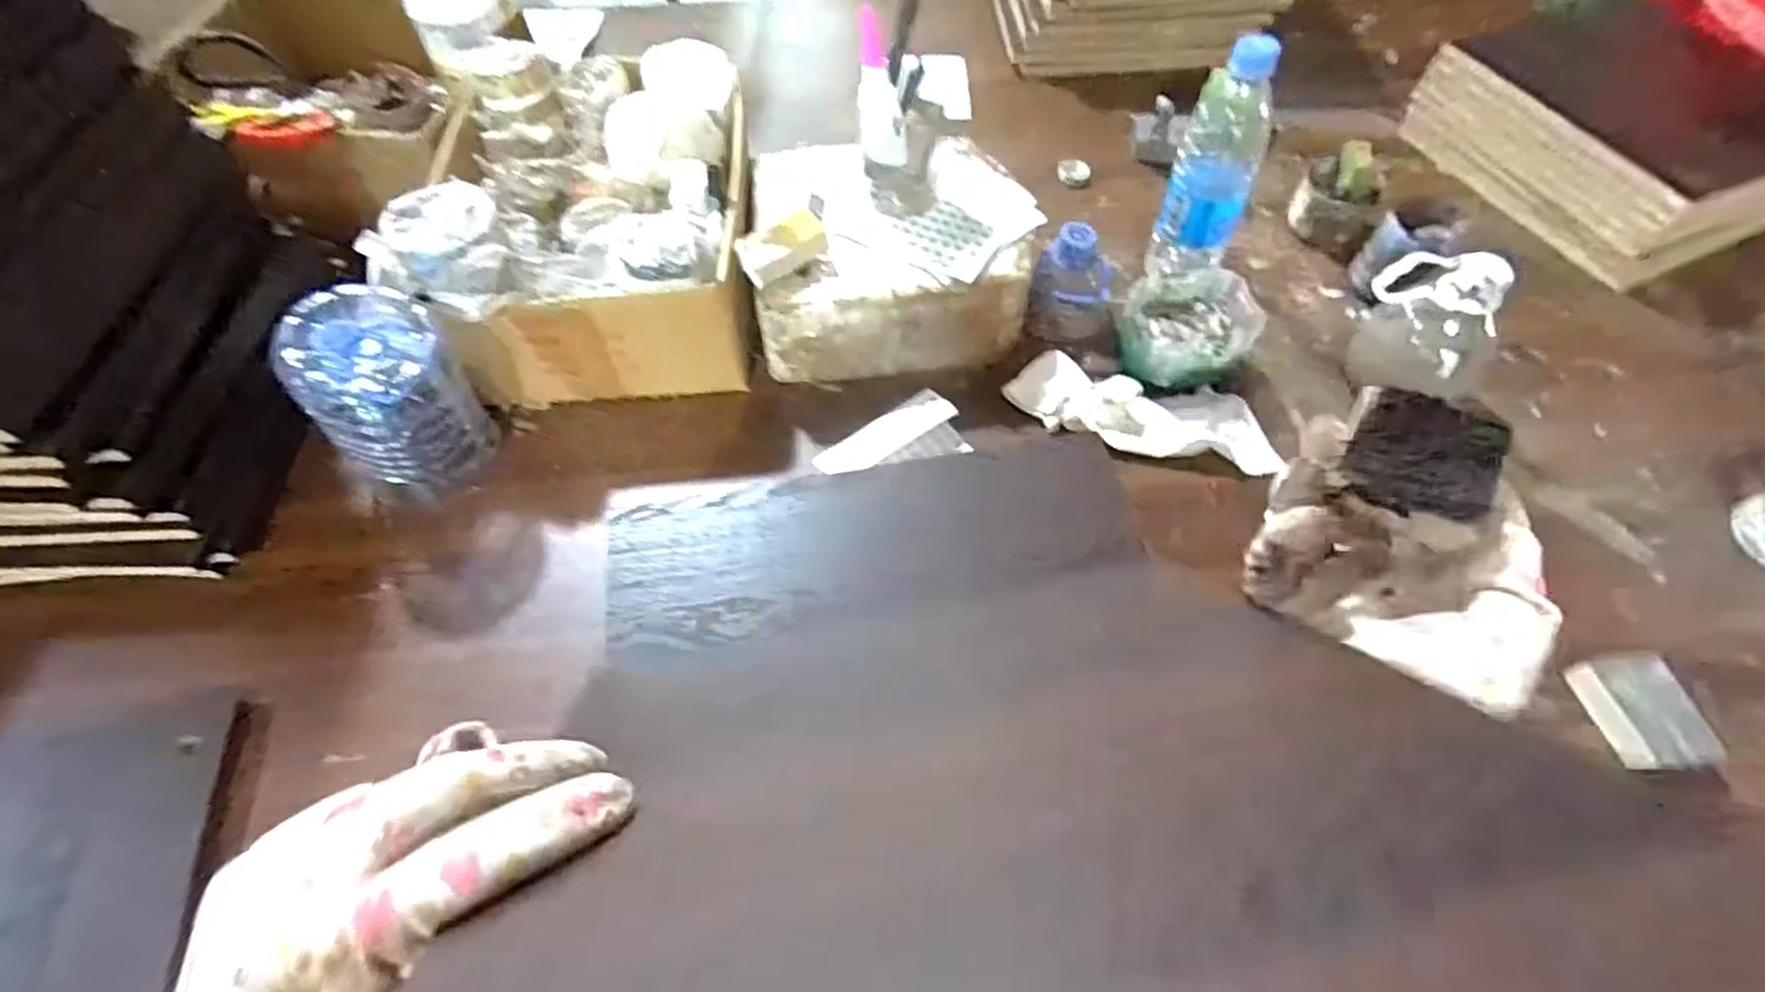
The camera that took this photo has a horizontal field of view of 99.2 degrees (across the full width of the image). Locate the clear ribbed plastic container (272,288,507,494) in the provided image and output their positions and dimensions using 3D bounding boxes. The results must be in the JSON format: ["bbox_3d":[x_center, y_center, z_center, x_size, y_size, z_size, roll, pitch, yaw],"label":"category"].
[{"bbox_3d":[-0.356,-0.068,0.560,0.099,0.158,0.077,-39,67,-21],"label":"clear ribbed plastic container"}]

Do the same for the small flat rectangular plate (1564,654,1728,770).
[{"bbox_3d":[0.501,0.141,0.494,0.047,0.028,0.072,-3,59,-2],"label":"small flat rectangular plate"}]

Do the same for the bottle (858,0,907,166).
[{"bbox_3d":[-0.003,-0.301,0.560,0.025,0.103,0.029,-16,32,-9],"label":"bottle"}]

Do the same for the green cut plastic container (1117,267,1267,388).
[{"bbox_3d":[0.262,-0.140,0.651,0.103,0.062,0.116,38,66,20],"label":"green cut plastic container"}]

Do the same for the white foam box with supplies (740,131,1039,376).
[{"bbox_3d":[0.007,-0.220,0.660,0.239,0.107,0.192,-7,59,-4],"label":"white foam box with supplies"}]

